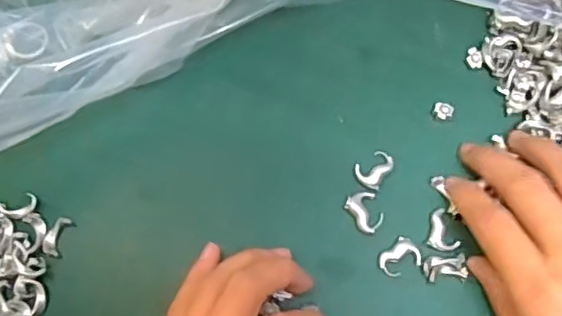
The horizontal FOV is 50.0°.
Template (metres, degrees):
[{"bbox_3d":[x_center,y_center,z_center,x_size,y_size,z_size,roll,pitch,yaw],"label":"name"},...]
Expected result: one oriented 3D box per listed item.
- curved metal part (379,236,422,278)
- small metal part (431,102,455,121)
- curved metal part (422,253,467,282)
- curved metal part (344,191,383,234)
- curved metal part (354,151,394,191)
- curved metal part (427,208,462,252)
[{"bbox_3d":[0.056,0.047,0.282,0.019,0.004,0.015,-41,80,-10],"label":"curved metal part"},{"bbox_3d":[0.082,-0.024,0.303,0.011,0.004,0.009,12,76,2],"label":"small metal part"},{"bbox_3d":[0.077,0.051,0.281,0.019,0.004,0.011,-7,76,-3],"label":"curved metal part"},{"bbox_3d":[0.041,0.025,0.288,0.015,0.004,0.020,-34,79,-9],"label":"curved metal part"},{"bbox_3d":[0.045,0.005,0.293,0.015,0.004,0.019,35,78,8],"label":"curved metal part"},{"bbox_3d":[0.075,0.035,0.285,0.014,0.004,0.020,-23,77,-6],"label":"curved metal part"}]

